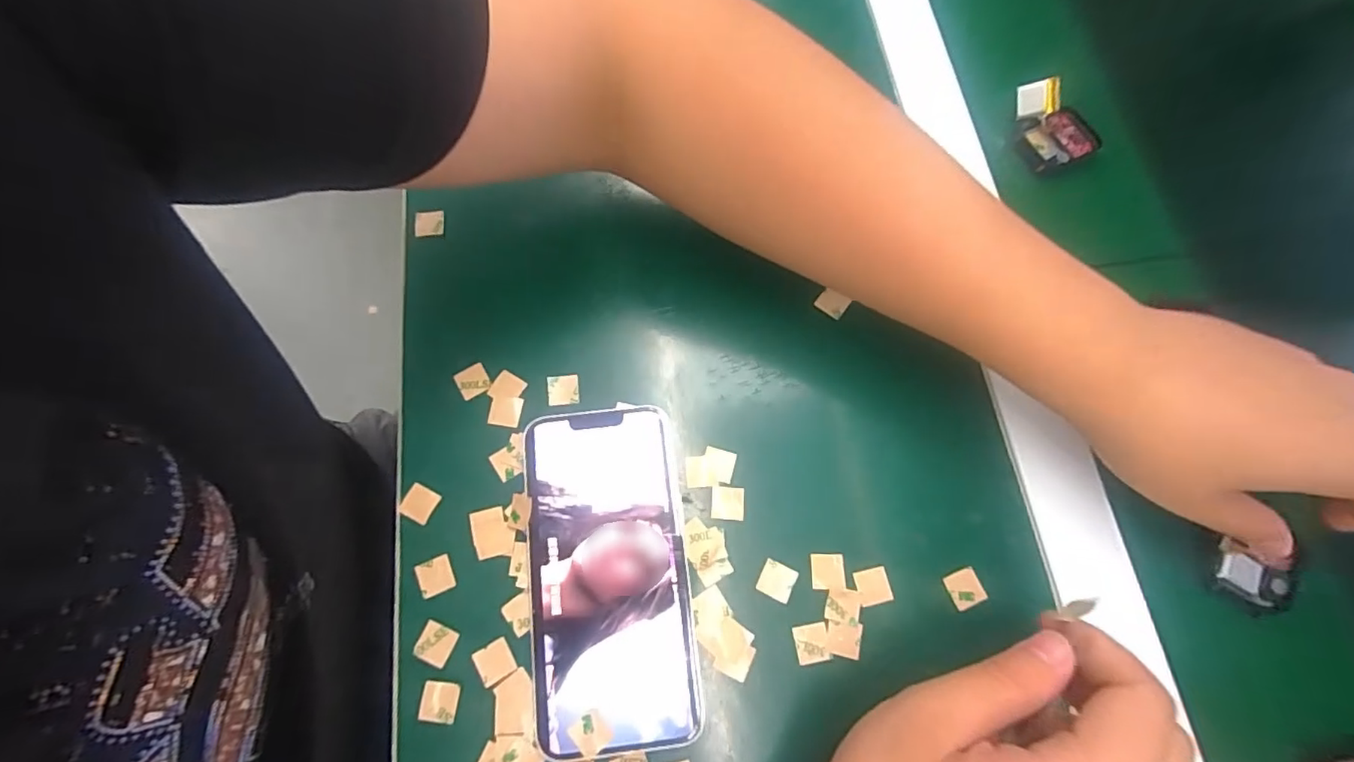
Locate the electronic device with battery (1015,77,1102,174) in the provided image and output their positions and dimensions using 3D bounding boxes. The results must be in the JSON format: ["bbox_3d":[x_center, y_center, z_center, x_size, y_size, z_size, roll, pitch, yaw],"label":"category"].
[{"bbox_3d":[0.225,-0.154,0.336,0.044,0.026,0.045,-7,71,-4],"label":"electronic device with battery"}]

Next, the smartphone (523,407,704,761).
[{"bbox_3d":[-0.031,0.085,0.257,0.071,0.012,0.142,-6,71,-4],"label":"smartphone"}]

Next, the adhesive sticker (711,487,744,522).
[{"bbox_3d":[0.024,0.058,0.271,0.015,0.004,0.015,5,70,0],"label":"adhesive sticker"}]

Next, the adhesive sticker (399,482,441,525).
[{"bbox_3d":[-0.122,0.058,0.271,0.015,0.004,0.015,25,73,2],"label":"adhesive sticker"}]

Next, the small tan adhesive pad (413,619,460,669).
[{"bbox_3d":[-0.107,0.116,0.252,0.015,0.004,0.015,24,67,5],"label":"small tan adhesive pad"}]

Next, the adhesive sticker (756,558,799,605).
[{"bbox_3d":[0.046,0.092,0.262,0.015,0.004,0.015,25,72,7],"label":"adhesive sticker"}]

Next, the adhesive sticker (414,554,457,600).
[{"bbox_3d":[-0.111,0.090,0.261,0.016,0.004,0.016,-23,76,-11],"label":"adhesive sticker"}]

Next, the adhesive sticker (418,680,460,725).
[{"bbox_3d":[-0.102,0.138,0.246,0.015,0.004,0.016,6,69,-2],"label":"adhesive sticker"}]

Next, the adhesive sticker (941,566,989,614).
[{"bbox_3d":[0.132,0.095,0.261,0.015,0.004,0.016,-22,72,-9],"label":"adhesive sticker"}]

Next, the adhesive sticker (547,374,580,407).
[{"bbox_3d":[-0.058,0.005,0.289,0.016,0.004,0.016,-5,76,-5],"label":"adhesive sticker"}]

